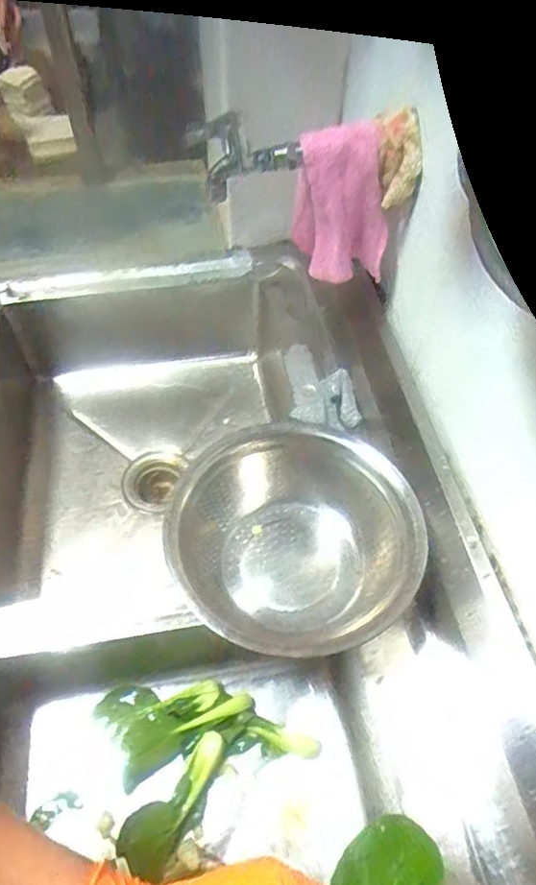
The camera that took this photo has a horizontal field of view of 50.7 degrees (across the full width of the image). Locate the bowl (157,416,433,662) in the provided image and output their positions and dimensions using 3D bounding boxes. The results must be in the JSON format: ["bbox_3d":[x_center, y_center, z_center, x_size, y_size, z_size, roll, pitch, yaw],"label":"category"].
[{"bbox_3d":[0.026,0.109,0.596,0.216,0.114,0.239,-27,59,-19],"label":"bowl"}]

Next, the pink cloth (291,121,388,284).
[{"bbox_3d":[0.084,-0.267,0.640,0.109,0.181,0.038,9,55,5],"label":"pink cloth"}]

